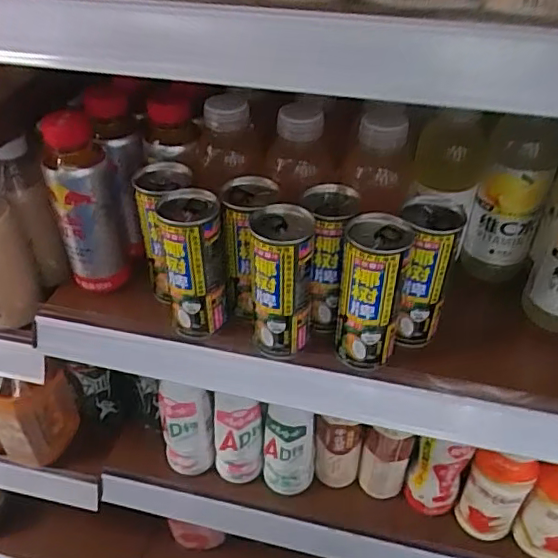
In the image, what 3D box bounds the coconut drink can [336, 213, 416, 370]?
[{"bbox_3d":[0.080,0.013,0.475,0.052,0.126,0.056,-3,41,3],"label":"coconut drink can"}]

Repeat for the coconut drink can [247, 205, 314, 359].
[{"bbox_3d":[0.003,0.004,0.485,0.054,0.125,0.052,-3,41,3],"label":"coconut drink can"}]

